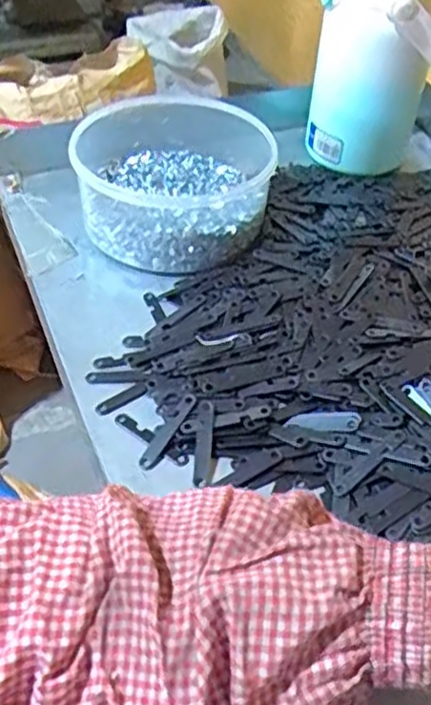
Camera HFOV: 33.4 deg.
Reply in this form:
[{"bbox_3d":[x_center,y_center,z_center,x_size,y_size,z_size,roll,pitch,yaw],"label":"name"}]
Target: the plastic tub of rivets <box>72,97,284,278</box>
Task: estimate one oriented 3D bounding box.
[{"bbox_3d":[-0.030,-0.133,0.551,0.145,0.065,0.151,1,45,-1],"label":"plastic tub of rivets"}]

